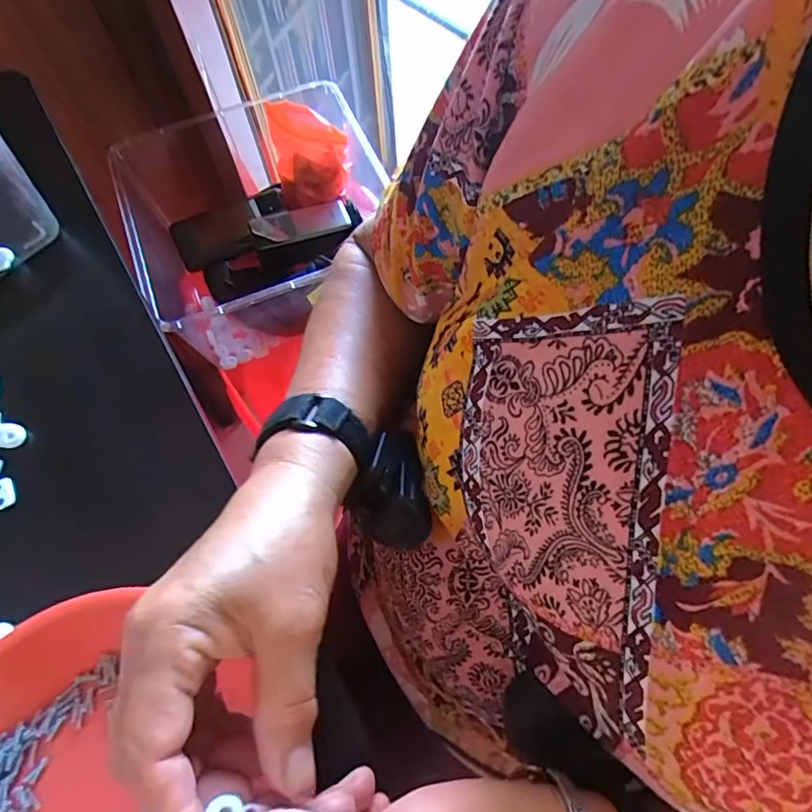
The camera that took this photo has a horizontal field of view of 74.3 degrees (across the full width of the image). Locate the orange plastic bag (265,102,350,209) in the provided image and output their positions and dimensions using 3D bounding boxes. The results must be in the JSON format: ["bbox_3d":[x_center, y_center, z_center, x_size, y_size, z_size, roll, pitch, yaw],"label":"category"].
[{"bbox_3d":[-0.128,-0.334,0.722,0.097,0.119,0.064,-11,65,-3],"label":"orange plastic bag"}]

